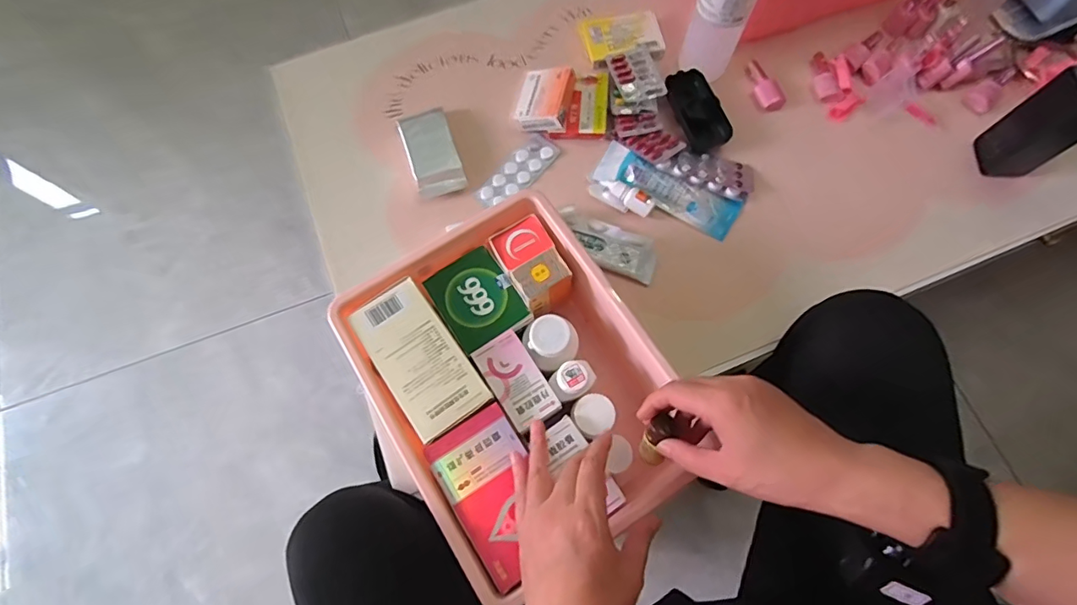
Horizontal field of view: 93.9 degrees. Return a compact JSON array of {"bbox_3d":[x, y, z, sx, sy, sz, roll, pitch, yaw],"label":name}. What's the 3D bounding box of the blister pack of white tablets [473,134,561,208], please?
[{"bbox_3d":[-0.025,-0.161,0.624,0.045,0.006,0.115,39,77,11],"label":"blister pack of white tablets"}]

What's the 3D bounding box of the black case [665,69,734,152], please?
[{"bbox_3d":[0.199,-0.243,0.635,0.054,0.022,0.106,-18,74,-5],"label":"black case"}]

